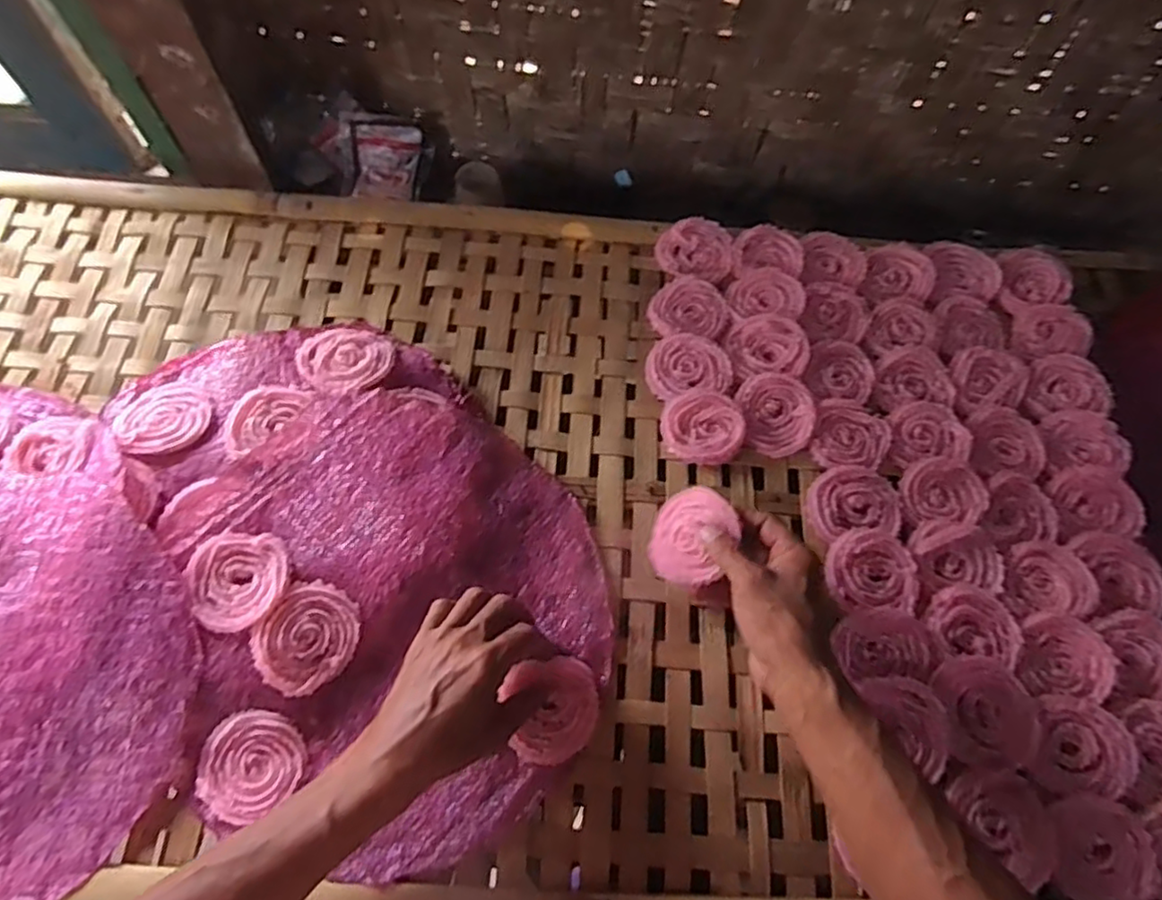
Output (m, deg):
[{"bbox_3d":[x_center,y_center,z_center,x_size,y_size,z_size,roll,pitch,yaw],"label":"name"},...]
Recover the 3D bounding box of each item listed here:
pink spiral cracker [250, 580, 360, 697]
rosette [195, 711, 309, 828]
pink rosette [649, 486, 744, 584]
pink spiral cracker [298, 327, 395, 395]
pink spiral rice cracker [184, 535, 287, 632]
[{"bbox_3d":[-0.205,0.141,0.493,0.067,0.006,0.078,37,69,-3],"label":"pink spiral cracker"},{"bbox_3d":[-0.238,0.225,0.474,0.069,0.011,0.067,1,66,-2],"label":"rosette"},{"bbox_3d":[0.086,0.067,0.510,0.065,0.015,0.074,11,82,37],"label":"pink rosette"},{"bbox_3d":[-0.212,-0.083,0.597,0.078,0.015,0.083,-37,66,-27],"label":"pink spiral cracker"},{"bbox_3d":[-0.261,0.098,0.503,0.069,0.007,0.076,-22,69,-11],"label":"pink spiral rice cracker"}]

